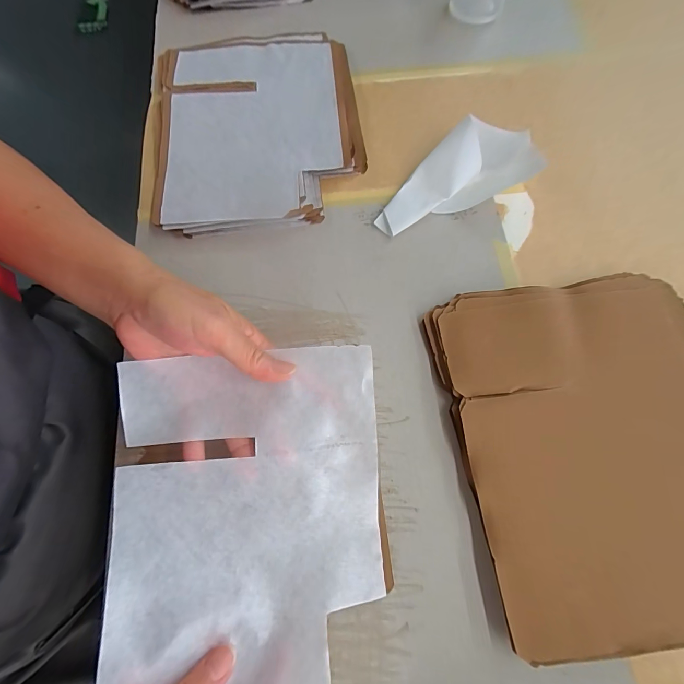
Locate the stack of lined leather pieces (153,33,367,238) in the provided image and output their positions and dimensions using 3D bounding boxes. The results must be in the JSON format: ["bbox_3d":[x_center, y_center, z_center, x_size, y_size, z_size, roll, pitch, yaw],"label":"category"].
[{"bbox_3d":[-0.087,-0.235,0.374,0.209,0.027,0.249,-7,72,-1],"label":"stack of lined leather pieces"}]

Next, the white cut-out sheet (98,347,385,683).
[{"bbox_3d":[-0.060,0.120,0.235,0.174,0.057,0.217,-3,72,0],"label":"white cut-out sheet"}]

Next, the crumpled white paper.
[{"bbox_3d":[0.121,-0.171,0.352,0.193,0.024,0.079,-35,75,-9],"label":"crumpled white paper"}]

